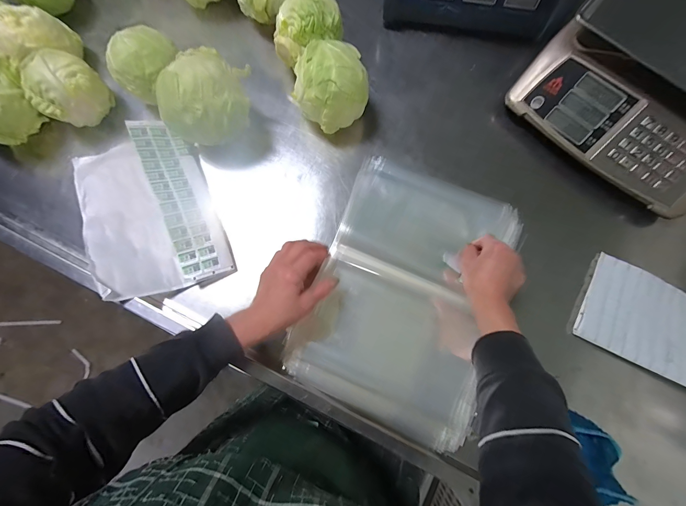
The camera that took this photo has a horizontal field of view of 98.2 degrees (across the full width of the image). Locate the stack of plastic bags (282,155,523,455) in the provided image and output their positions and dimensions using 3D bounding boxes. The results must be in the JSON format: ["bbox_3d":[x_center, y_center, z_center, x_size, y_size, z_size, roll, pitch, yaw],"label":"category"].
[{"bbox_3d":[0.100,0.054,0.463,0.268,0.041,0.384,23,77,0],"label":"stack of plastic bags"}]

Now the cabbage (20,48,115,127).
[{"bbox_3d":[-0.444,-0.262,0.488,0.098,0.104,0.088,-39,82,-8],"label":"cabbage"}]

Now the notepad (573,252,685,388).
[{"bbox_3d":[0.518,0.124,0.456,0.274,0.029,0.147,27,81,5],"label":"notepad"}]

